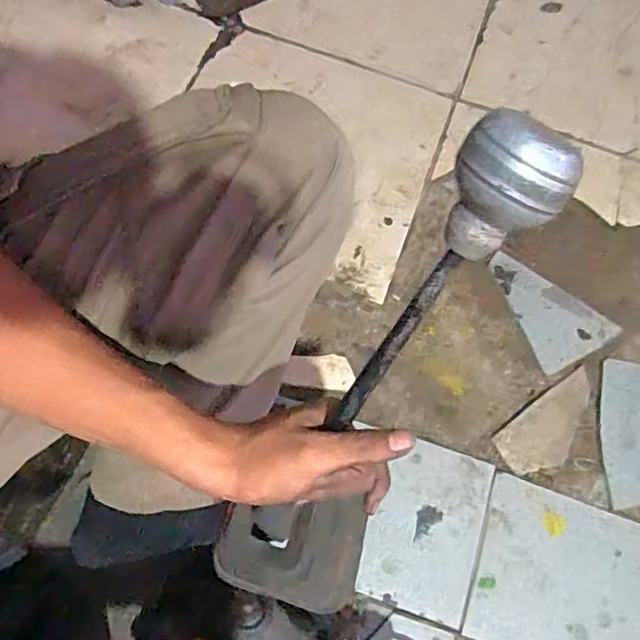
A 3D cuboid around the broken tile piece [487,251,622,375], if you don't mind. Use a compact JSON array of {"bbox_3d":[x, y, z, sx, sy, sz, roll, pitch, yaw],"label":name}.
[{"bbox_3d":[0.321,-0.027,0.821,0.119,0.009,0.176,-26,70,-13],"label":"broken tile piece"}]

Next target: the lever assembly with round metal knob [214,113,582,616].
[{"bbox_3d":[0.026,0.053,0.325,0.086,0.346,0.045,30,34,10],"label":"lever assembly with round metal knob"}]

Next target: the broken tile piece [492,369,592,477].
[{"bbox_3d":[0.307,0.138,0.759,0.161,0.004,0.073,-34,72,-16],"label":"broken tile piece"}]

